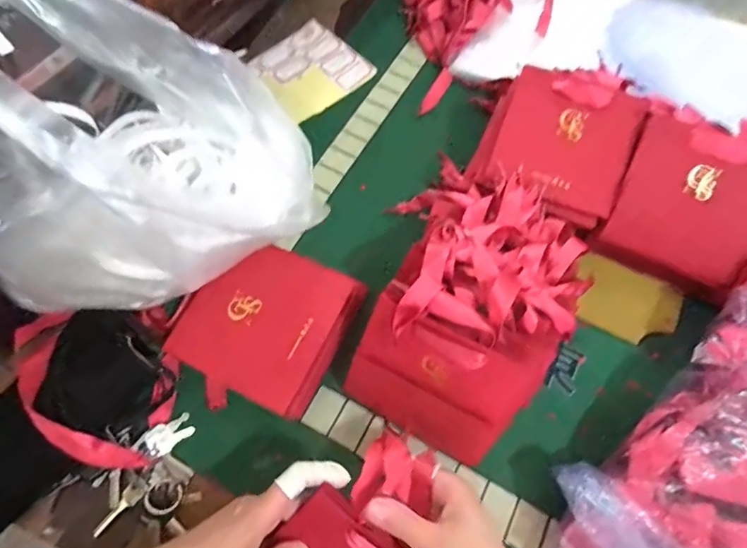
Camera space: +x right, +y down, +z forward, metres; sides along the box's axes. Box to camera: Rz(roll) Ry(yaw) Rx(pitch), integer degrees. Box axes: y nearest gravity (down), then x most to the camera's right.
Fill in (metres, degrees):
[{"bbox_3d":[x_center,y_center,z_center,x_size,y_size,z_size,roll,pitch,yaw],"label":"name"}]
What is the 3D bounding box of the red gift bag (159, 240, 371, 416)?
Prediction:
[{"bbox_3d":[-0.109,0.056,0.475,0.153,0.055,0.151,23,66,7],"label":"red gift bag"}]

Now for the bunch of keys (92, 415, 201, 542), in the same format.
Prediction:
[{"bbox_3d":[-0.209,0.188,0.431,0.086,0.016,0.098,-11,66,-8],"label":"bunch of keys"}]

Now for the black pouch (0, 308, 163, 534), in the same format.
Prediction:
[{"bbox_3d":[-0.289,0.132,0.434,0.121,0.043,0.203,38,69,13],"label":"black pouch"}]

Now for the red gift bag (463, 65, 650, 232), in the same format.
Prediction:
[{"bbox_3d":[0.211,-0.153,0.532,0.156,0.040,0.173,26,91,5],"label":"red gift bag"}]

